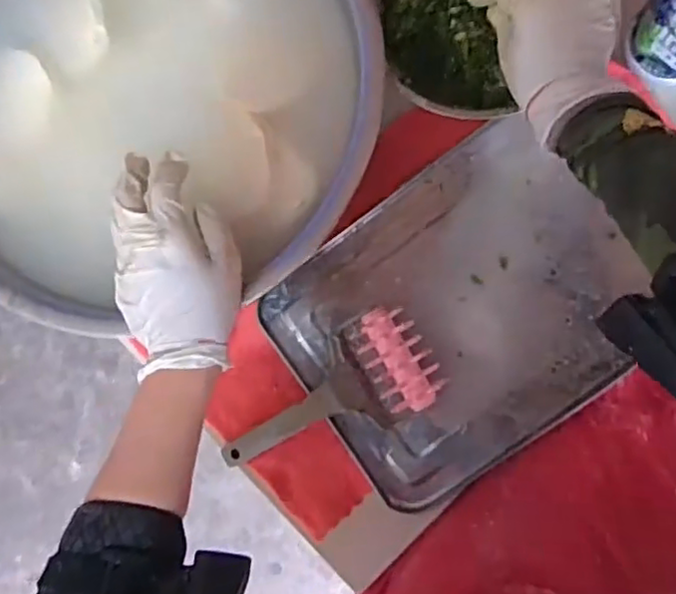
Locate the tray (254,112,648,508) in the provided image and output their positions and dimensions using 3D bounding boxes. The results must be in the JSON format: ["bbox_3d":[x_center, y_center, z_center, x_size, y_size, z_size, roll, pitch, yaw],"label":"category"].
[{"bbox_3d":[0.104,0.014,0.549,0.283,0.020,0.230,-37,81,2],"label":"tray"}]

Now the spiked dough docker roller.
[{"bbox_3d":[-0.012,0.087,0.541,0.194,0.042,0.086,-30,81,3],"label":"spiked dough docker roller"}]

